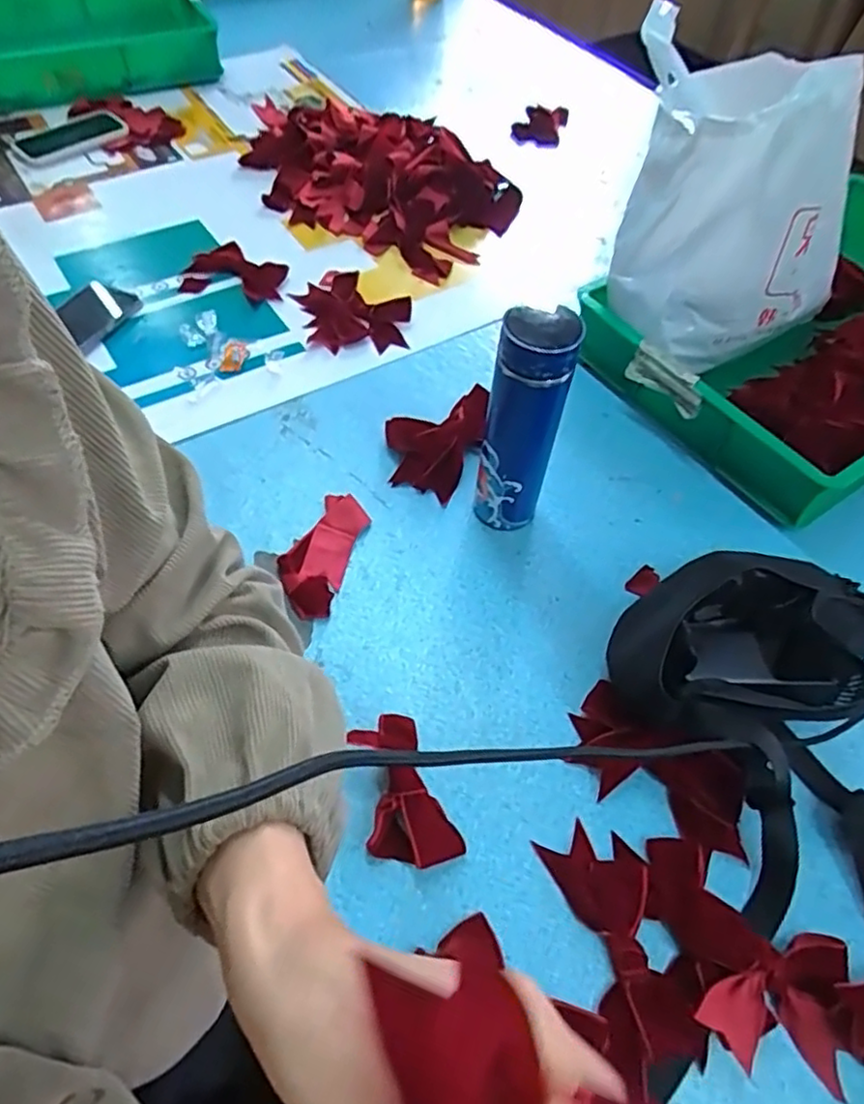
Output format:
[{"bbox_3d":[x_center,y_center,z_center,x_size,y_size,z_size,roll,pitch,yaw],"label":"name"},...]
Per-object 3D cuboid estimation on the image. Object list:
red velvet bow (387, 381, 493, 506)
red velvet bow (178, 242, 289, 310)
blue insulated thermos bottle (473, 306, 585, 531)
[{"bbox_3d":[0.002,-0.127,0.719,0.100,0.039,0.140,25,58,13],"label":"red velvet bow"},{"bbox_3d":[-0.262,-0.372,0.883,0.133,0.017,0.097,11,56,5],"label":"red velvet bow"},{"bbox_3d":[0.080,-0.111,0.597,0.064,0.228,0.065,14,56,7],"label":"blue insulated thermos bottle"}]

